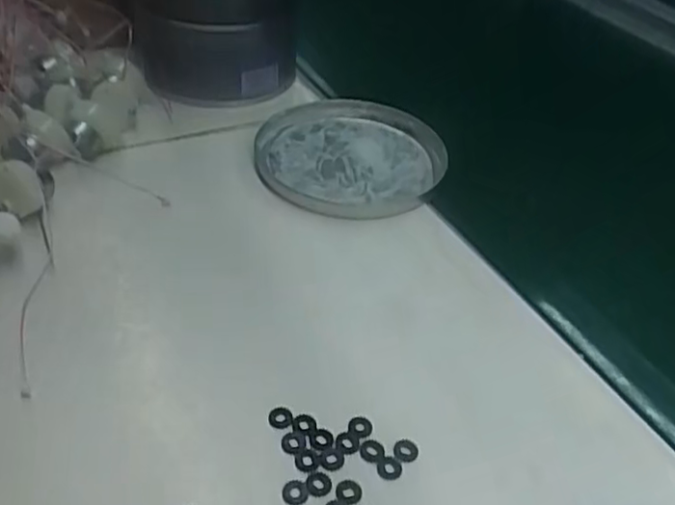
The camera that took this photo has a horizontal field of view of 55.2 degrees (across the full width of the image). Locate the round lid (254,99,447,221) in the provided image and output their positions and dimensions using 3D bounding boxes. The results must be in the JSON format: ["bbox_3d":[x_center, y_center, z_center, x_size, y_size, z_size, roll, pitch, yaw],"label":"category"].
[{"bbox_3d":[0.012,-0.068,0.456,0.132,0.018,0.132,0,40,-8],"label":"round lid"}]

